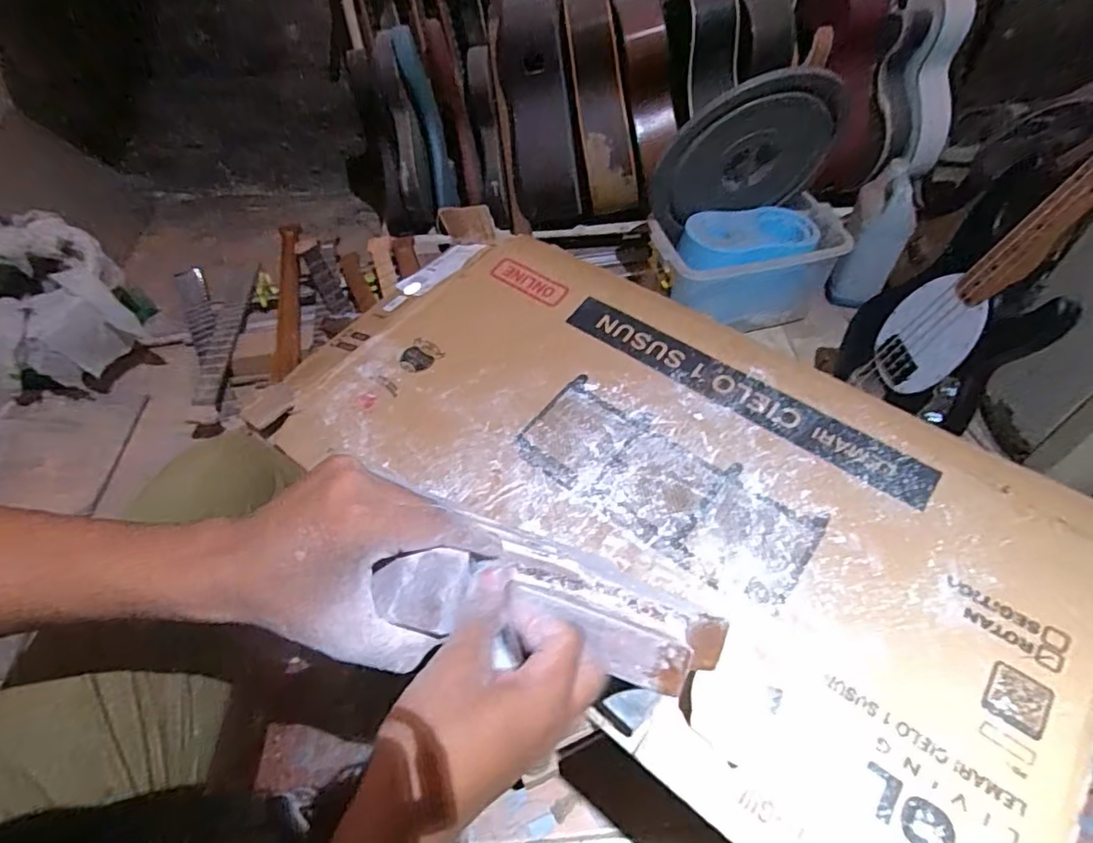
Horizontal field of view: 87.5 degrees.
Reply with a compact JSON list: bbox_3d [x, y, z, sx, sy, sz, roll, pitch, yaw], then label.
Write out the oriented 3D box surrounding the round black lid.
[{"bbox_3d":[0.435,-0.561,1.227,0.409,0.331,0.044,-11,66,2],"label":"round black lid"}]

